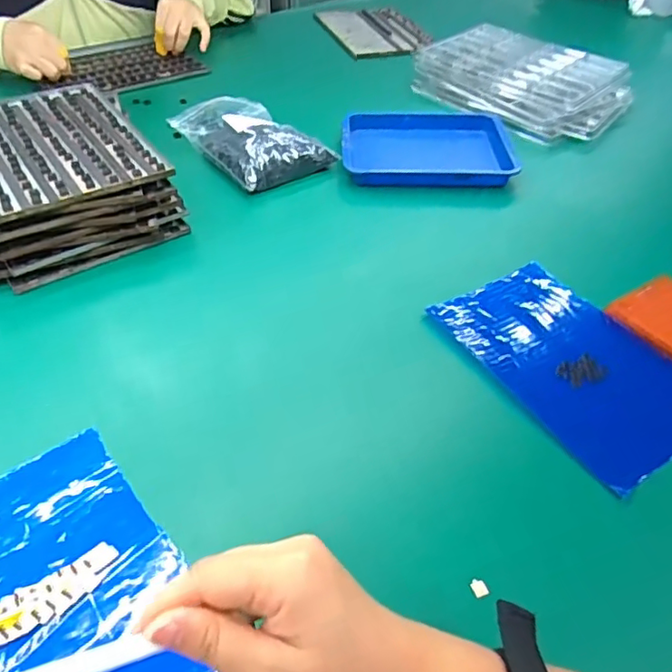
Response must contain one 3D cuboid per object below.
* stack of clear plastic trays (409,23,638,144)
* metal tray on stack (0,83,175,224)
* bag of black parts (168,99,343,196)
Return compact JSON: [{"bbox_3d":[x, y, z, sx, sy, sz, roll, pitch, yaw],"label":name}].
[{"bbox_3d":[0.286,-0.398,0.882,0.310,0.060,0.237,28,50,24],"label":"stack of clear plastic trays"},{"bbox_3d":[-0.304,-0.202,0.598,0.179,0.010,0.242,-25,51,-26],"label":"metal tray on stack"},{"bbox_3d":[-0.109,-0.258,0.728,0.136,0.044,0.195,-29,52,-28],"label":"bag of black parts"}]

